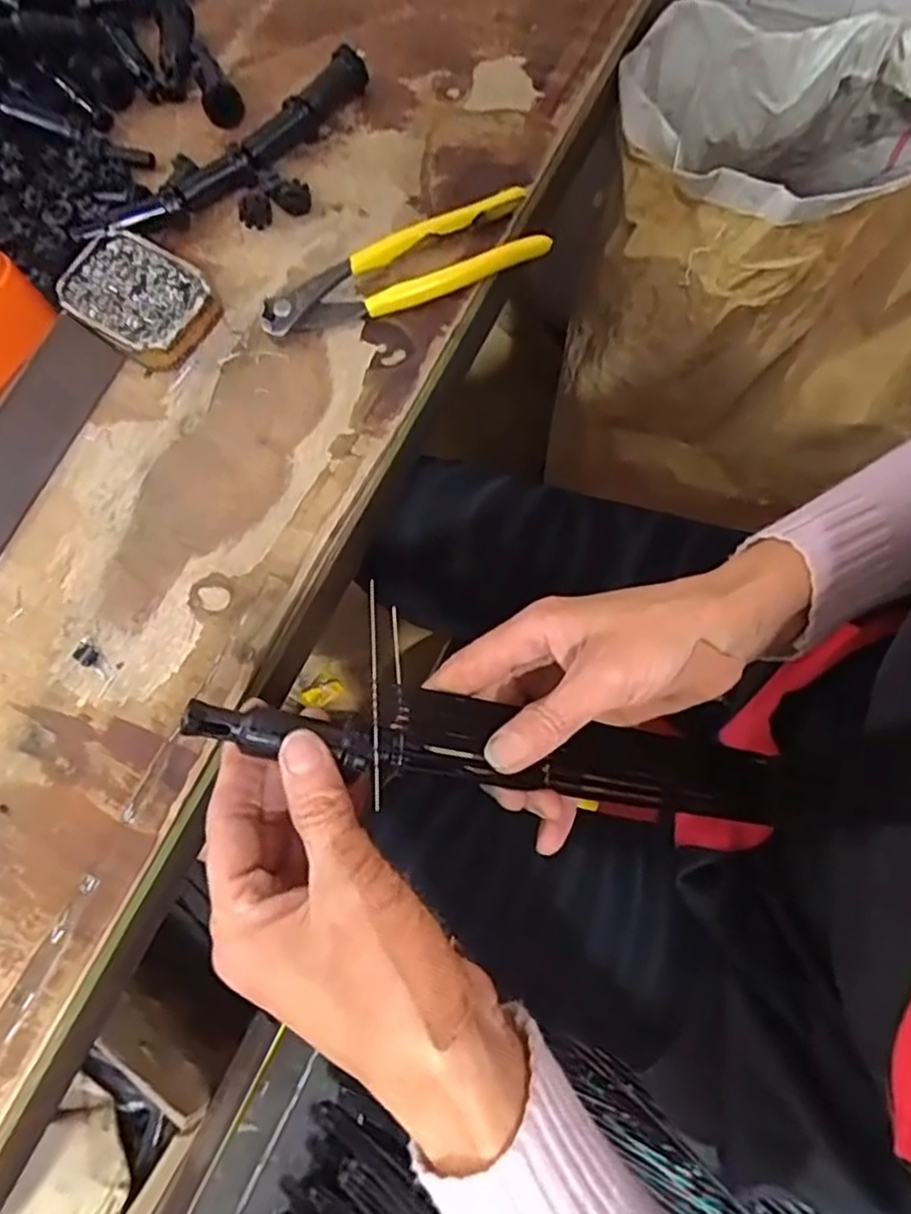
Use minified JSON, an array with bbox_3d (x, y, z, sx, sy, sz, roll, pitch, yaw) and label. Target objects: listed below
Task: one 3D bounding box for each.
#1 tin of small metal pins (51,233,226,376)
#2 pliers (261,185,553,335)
[{"bbox_3d":[-0.184,-0.178,0.414,0.089,0.019,0.061,30,78,14],"label":"tin of small metal pins"},{"bbox_3d":[-0.031,-0.190,0.405,0.162,0.027,0.044,-19,72,-1],"label":"pliers"}]

